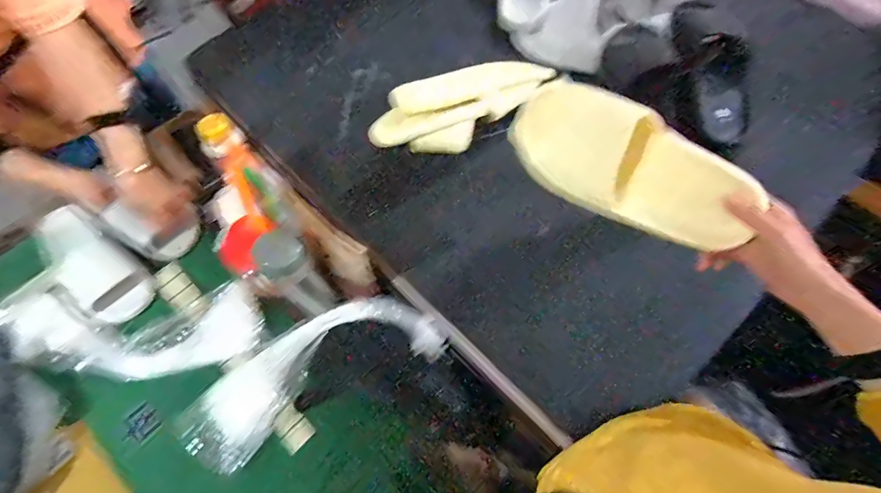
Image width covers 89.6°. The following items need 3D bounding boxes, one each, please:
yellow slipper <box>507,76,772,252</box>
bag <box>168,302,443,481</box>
[{"bbox_3d":[0.196,-0.094,0.458,0.252,0.111,0.075,31,40,16],"label":"yellow slipper"},{"bbox_3d":[-0.202,0.183,0.663,0.407,0.095,0.153,-26,68,-8],"label":"bag"}]

